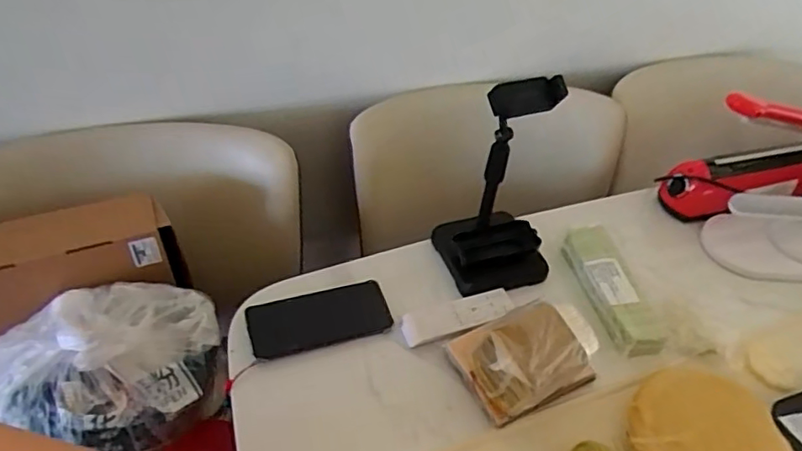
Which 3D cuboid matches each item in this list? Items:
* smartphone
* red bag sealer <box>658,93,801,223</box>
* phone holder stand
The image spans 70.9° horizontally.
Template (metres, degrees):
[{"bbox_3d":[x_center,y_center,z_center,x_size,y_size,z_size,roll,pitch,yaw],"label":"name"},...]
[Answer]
[{"bbox_3d":[-0.095,0.108,0.655,0.158,0.011,0.072,-11,47,-15],"label":"smartphone"},{"bbox_3d":[0.541,-0.103,0.808,0.298,0.174,0.103,-15,48,-19],"label":"red bag sealer"},{"bbox_3d":[0.122,-0.046,0.657,0.126,0.238,0.116,-10,47,-14],"label":"phone holder stand"}]

